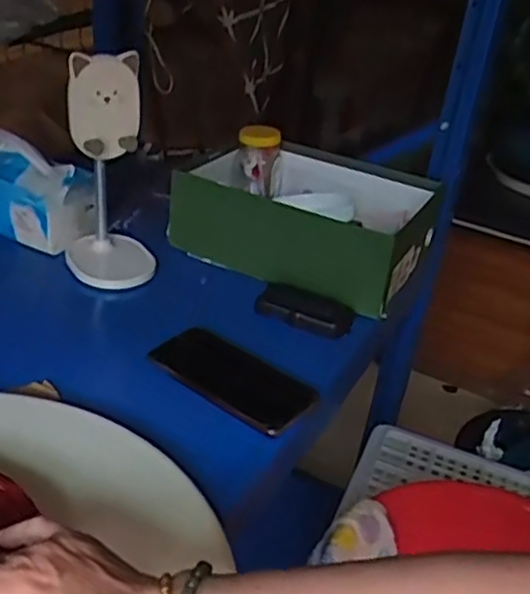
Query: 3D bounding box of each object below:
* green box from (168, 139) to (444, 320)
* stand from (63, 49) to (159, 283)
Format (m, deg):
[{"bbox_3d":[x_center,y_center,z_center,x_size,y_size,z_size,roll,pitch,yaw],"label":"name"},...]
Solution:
[{"bbox_3d":[0.054,-0.111,0.938,0.316,0.107,0.238,22,34,22],"label":"green box"},{"bbox_3d":[-0.178,-0.147,0.818,0.095,0.250,0.112,0,32,-13],"label":"stand"}]

